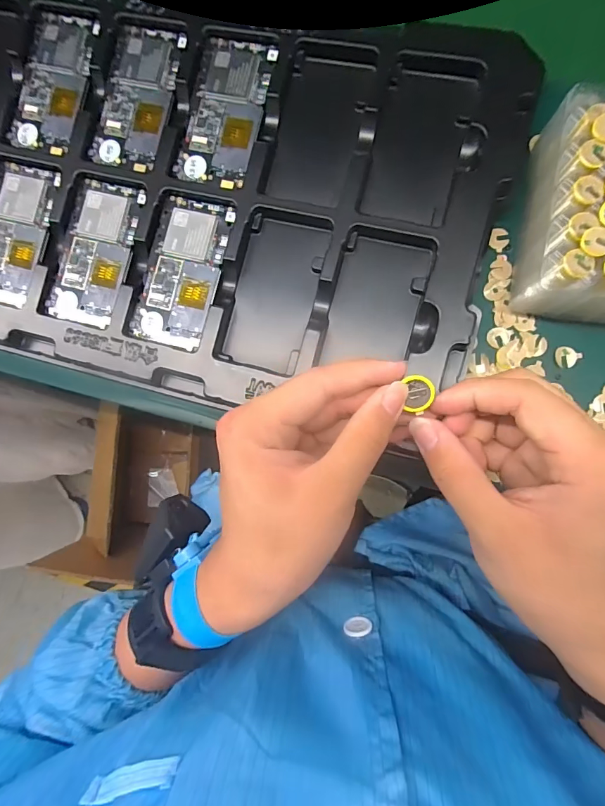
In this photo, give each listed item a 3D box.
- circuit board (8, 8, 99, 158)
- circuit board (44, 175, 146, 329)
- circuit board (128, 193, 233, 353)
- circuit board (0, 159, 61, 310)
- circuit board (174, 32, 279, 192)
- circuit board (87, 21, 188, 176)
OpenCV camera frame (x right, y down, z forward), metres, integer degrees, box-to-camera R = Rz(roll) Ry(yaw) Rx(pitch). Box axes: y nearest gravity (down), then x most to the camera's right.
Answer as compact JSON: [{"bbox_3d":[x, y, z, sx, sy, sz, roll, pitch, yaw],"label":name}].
[{"bbox_3d":[-0.227,-0.293,0.366,0.065,0.005,0.126,13,89,10],"label":"circuit board"},{"bbox_3d":[-0.184,-0.134,0.354,0.065,0.005,0.127,16,90,10],"label":"circuit board"},{"bbox_3d":[-0.102,-0.112,0.342,0.065,0.008,0.126,16,90,10],"label":"circuit board"},{"bbox_3d":[-0.264,-0.155,0.364,0.065,0.005,0.128,14,89,10],"label":"circuit board"},{"bbox_3d":[-0.065,-0.249,0.344,0.064,0.006,0.123,17,90,10],"label":"circuit board"},{"bbox_3d":[-0.147,-0.272,0.358,0.063,0.007,0.123,16,90,10],"label":"circuit board"}]

